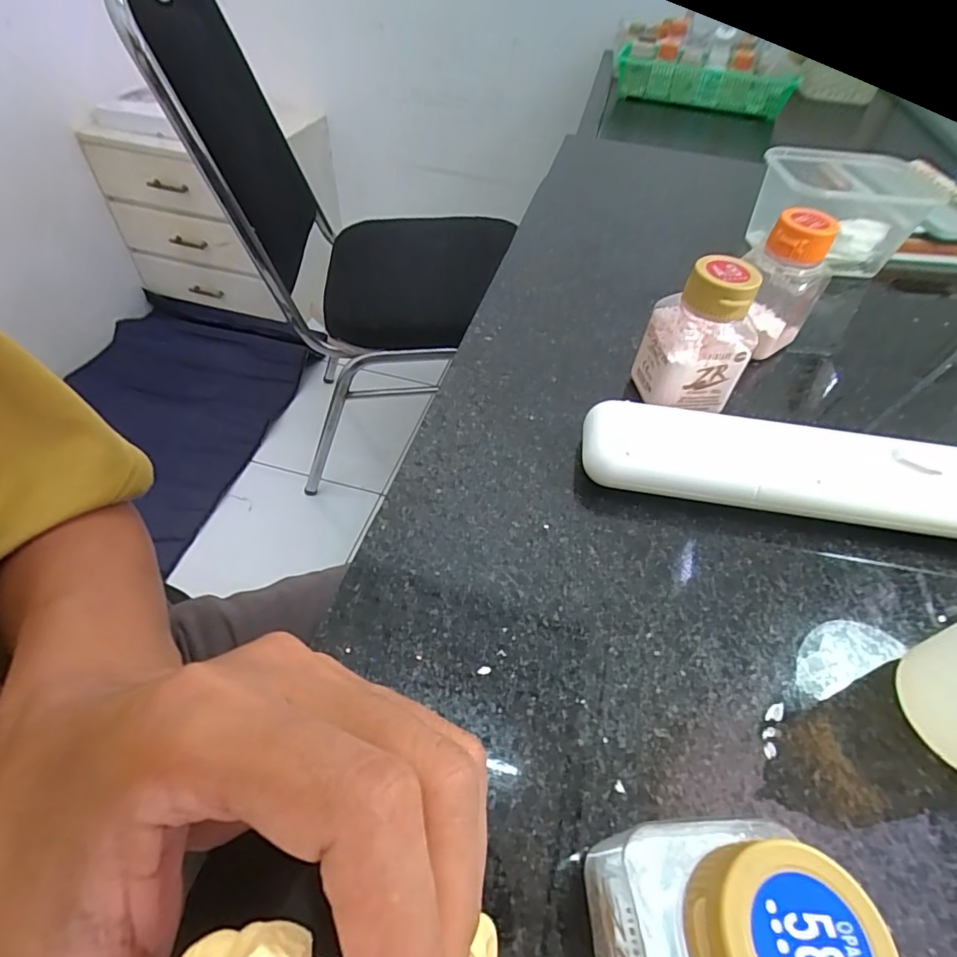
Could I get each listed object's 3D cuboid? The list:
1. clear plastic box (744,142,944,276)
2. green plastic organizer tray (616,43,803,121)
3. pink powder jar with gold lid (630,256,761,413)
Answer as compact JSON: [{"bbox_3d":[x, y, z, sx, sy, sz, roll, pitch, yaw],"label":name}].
[{"bbox_3d":[0.253,-0.192,0.376,0.094,0.057,0.084,7,50,3],"label":"clear plastic box"},{"bbox_3d":[0.375,-0.672,0.884,0.281,0.057,0.098,14,50,8],"label":"green plastic organizer tray"},{"bbox_3d":[0.105,-0.067,0.253,0.037,0.072,0.041,-6,50,-8],"label":"pink powder jar with gold lid"}]

